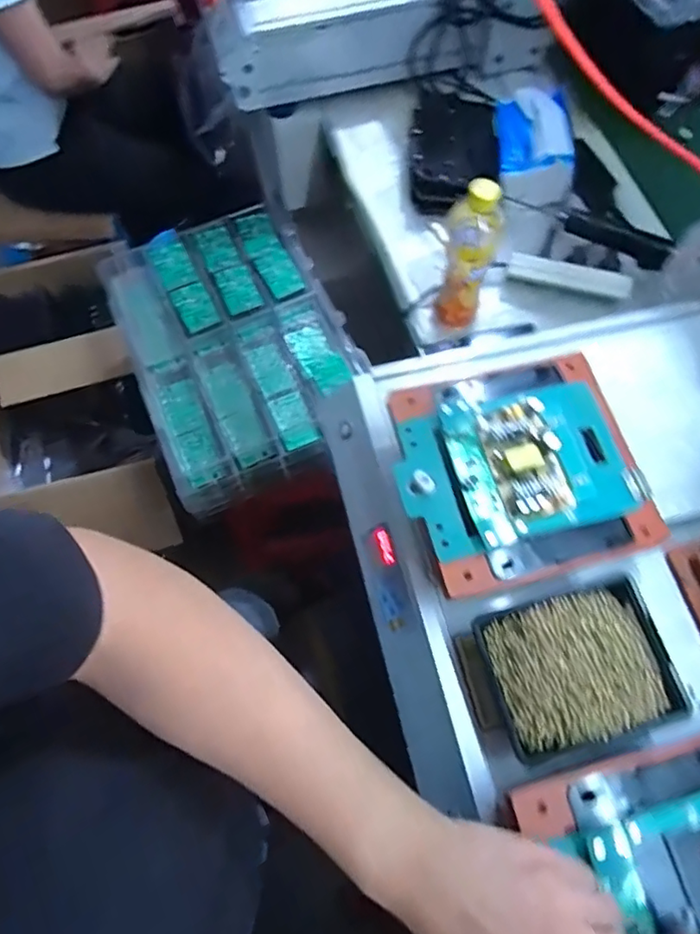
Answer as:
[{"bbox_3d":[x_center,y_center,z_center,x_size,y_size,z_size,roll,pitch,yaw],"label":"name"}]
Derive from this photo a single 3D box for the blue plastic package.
[{"bbox_3d":[0.280,-0.510,0.857,0.101,0.055,0.149,-1,70,-1],"label":"blue plastic package"}]

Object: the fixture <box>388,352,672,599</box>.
[{"bbox_3d":[0.150,-0.003,0.500,0.206,0.035,0.191,-13,70,-5],"label":"fixture"}]

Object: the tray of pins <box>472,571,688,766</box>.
[{"bbox_3d":[0.184,0.162,0.462,0.133,0.032,0.114,-15,70,-6],"label":"tray of pins"}]

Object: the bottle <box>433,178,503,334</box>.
[{"bbox_3d":[0.146,-0.264,0.726,0.067,0.215,0.062,16,70,5],"label":"bottle"}]

